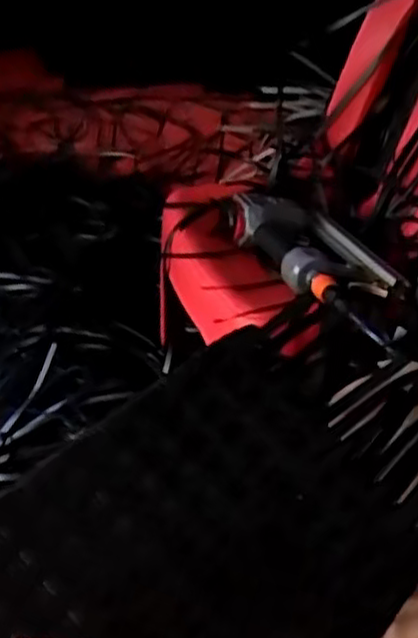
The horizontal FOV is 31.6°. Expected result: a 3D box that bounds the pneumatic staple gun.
[{"bbox_3d":[0.126,-0.082,0.903,0.114,0.047,0.263,-12,41,-21],"label":"pneumatic staple gun"}]

